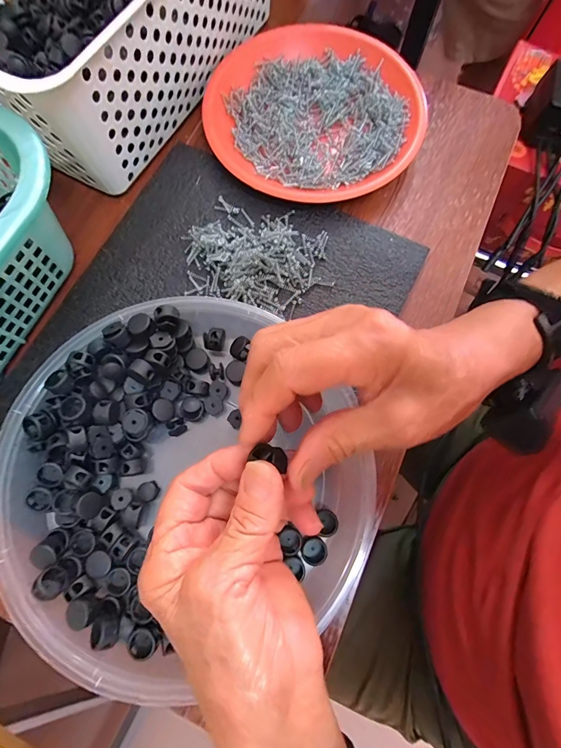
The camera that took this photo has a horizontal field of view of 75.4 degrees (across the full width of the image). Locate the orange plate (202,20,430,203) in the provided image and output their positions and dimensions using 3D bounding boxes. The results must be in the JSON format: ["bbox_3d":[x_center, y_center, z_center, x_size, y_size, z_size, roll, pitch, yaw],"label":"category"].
[{"bbox_3d":[0.030,-0.243,0.334,0.192,0.018,0.191,0,77,-1],"label":"orange plate"}]

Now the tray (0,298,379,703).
[{"bbox_3d":[-0.061,0.071,0.244,0.235,0.046,0.221,0,77,-1],"label":"tray"}]

